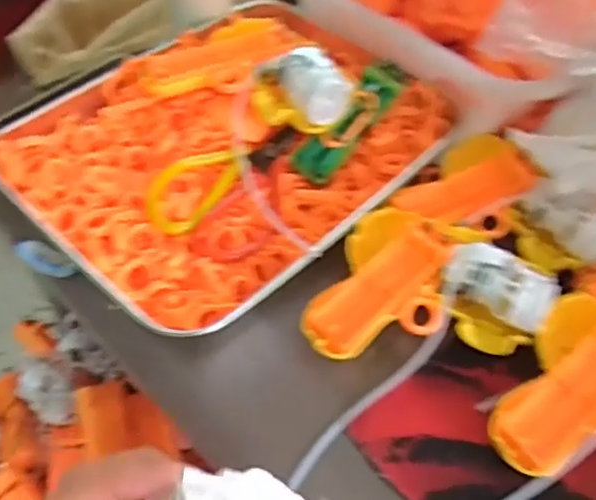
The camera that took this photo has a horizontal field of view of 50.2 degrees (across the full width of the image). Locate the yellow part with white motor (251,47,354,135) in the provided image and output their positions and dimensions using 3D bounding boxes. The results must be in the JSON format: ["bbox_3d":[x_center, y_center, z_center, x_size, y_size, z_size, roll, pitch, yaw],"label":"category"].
[{"bbox_3d":[0.003,-0.120,0.468,0.069,0.034,0.063,3,52,1],"label":"yellow part with white motor"}]

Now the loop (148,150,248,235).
[{"bbox_3d":[-0.074,-0.047,0.448,0.048,0.009,0.081,27,59,16],"label":"loop"}]

